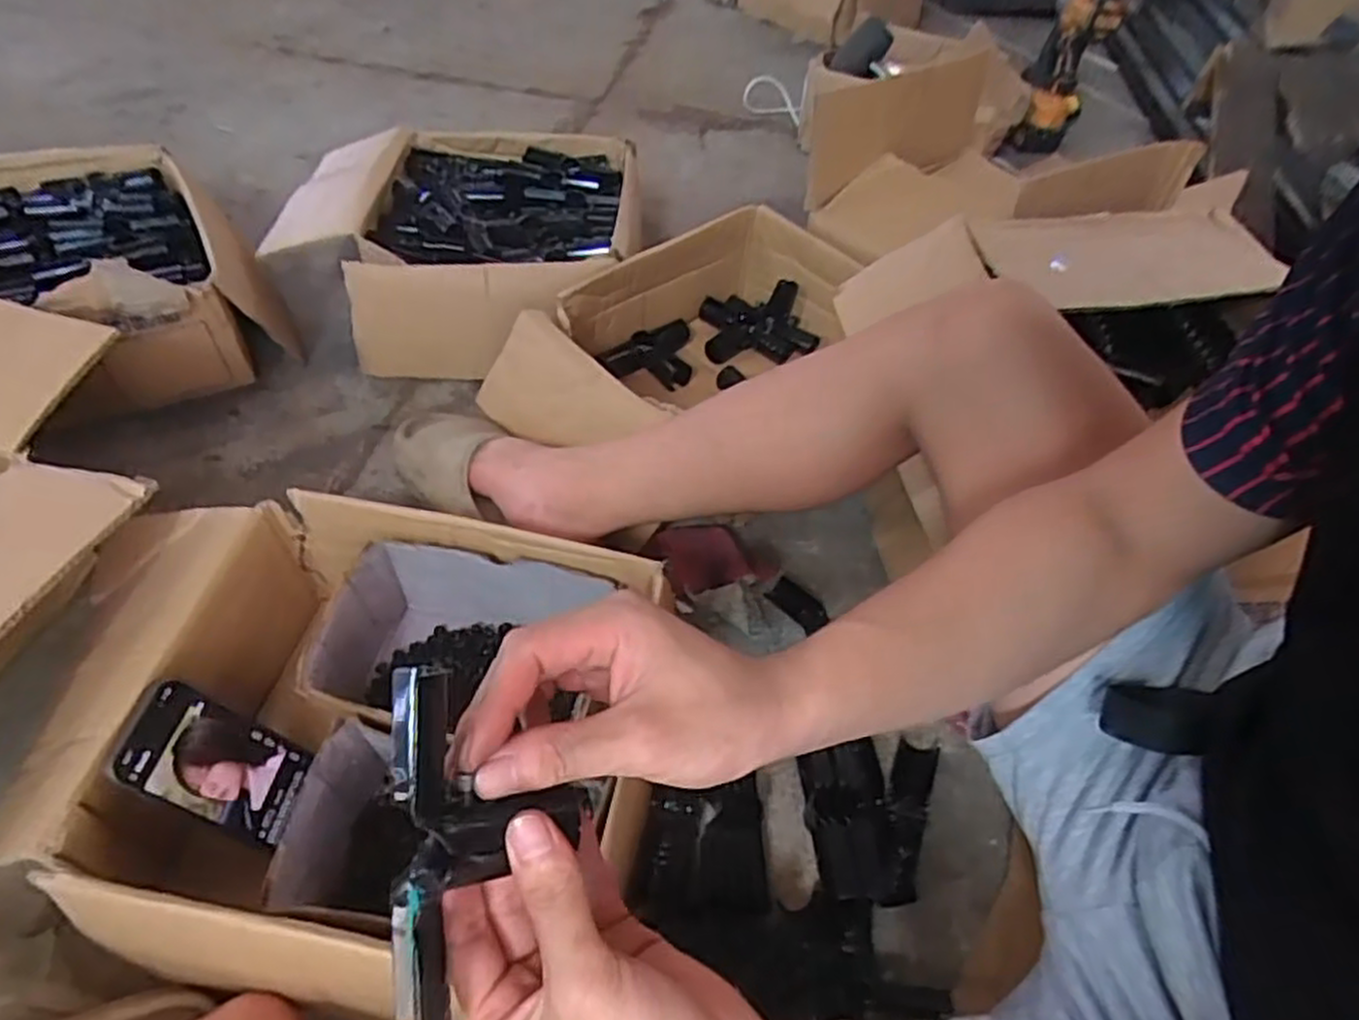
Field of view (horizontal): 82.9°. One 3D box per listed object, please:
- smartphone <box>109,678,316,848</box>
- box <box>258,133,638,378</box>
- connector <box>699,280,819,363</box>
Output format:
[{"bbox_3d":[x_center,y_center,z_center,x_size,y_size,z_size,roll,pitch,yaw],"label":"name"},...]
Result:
[{"bbox_3d":[-0.313,0.173,0.523,0.010,0.133,0.070,-12,48,23],"label":"smartphone"},{"bbox_3d":[-0.271,-0.339,0.997,0.426,0.141,0.384,2,48,-4],"label":"box"},{"bbox_3d":[0.102,-0.242,0.982,0.142,0.056,0.105,0,48,-6],"label":"connector"}]

